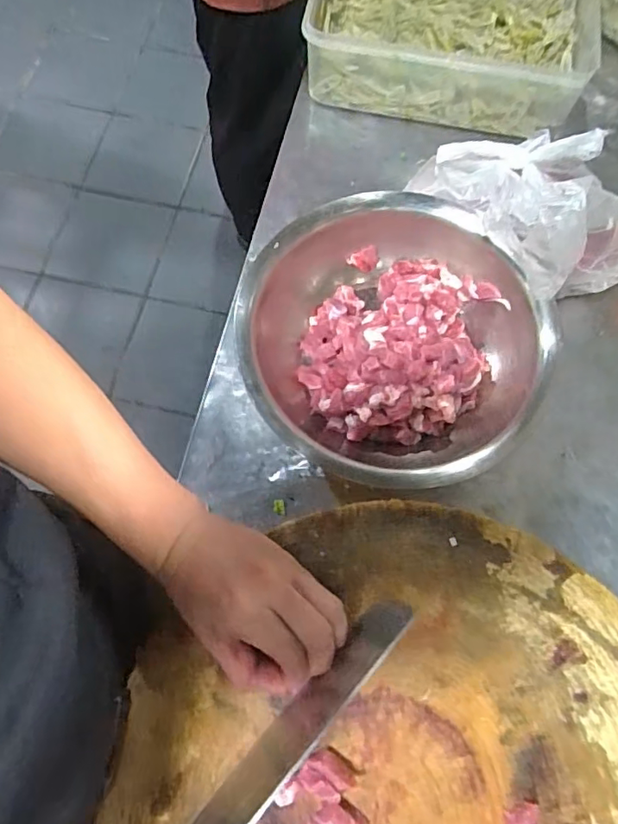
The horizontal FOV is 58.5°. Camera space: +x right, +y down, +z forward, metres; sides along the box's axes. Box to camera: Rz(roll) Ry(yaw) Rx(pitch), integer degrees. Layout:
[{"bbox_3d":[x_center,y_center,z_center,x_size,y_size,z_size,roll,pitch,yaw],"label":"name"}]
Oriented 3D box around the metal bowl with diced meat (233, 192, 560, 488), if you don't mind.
[{"bbox_3d":[0.088,-0.076,0.597,0.306,0.107,0.313,1,71,-2],"label":"metal bowl with diced meat"}]

